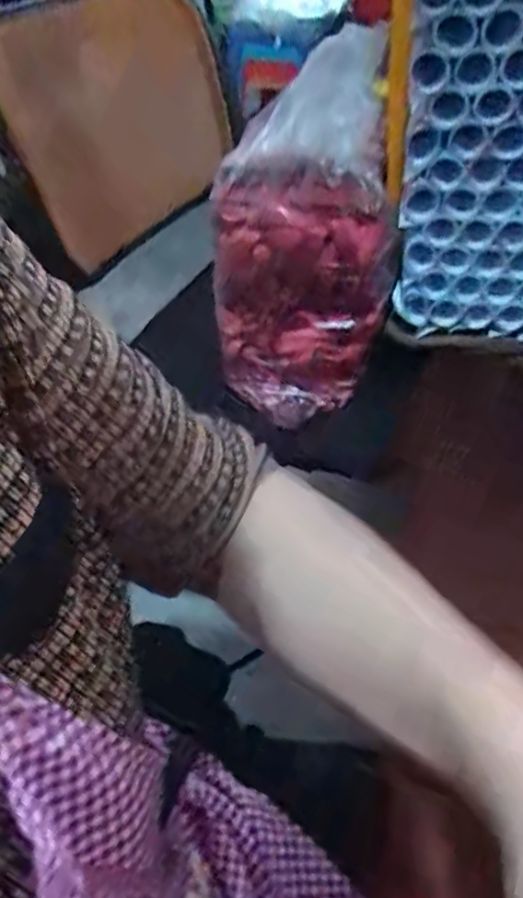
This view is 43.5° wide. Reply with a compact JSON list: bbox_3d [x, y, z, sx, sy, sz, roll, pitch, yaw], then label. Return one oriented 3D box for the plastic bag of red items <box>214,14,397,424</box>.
[{"bbox_3d":[0.044,-0.198,0.618,0.160,0.358,0.119,13,17,19],"label":"plastic bag of red items"}]

